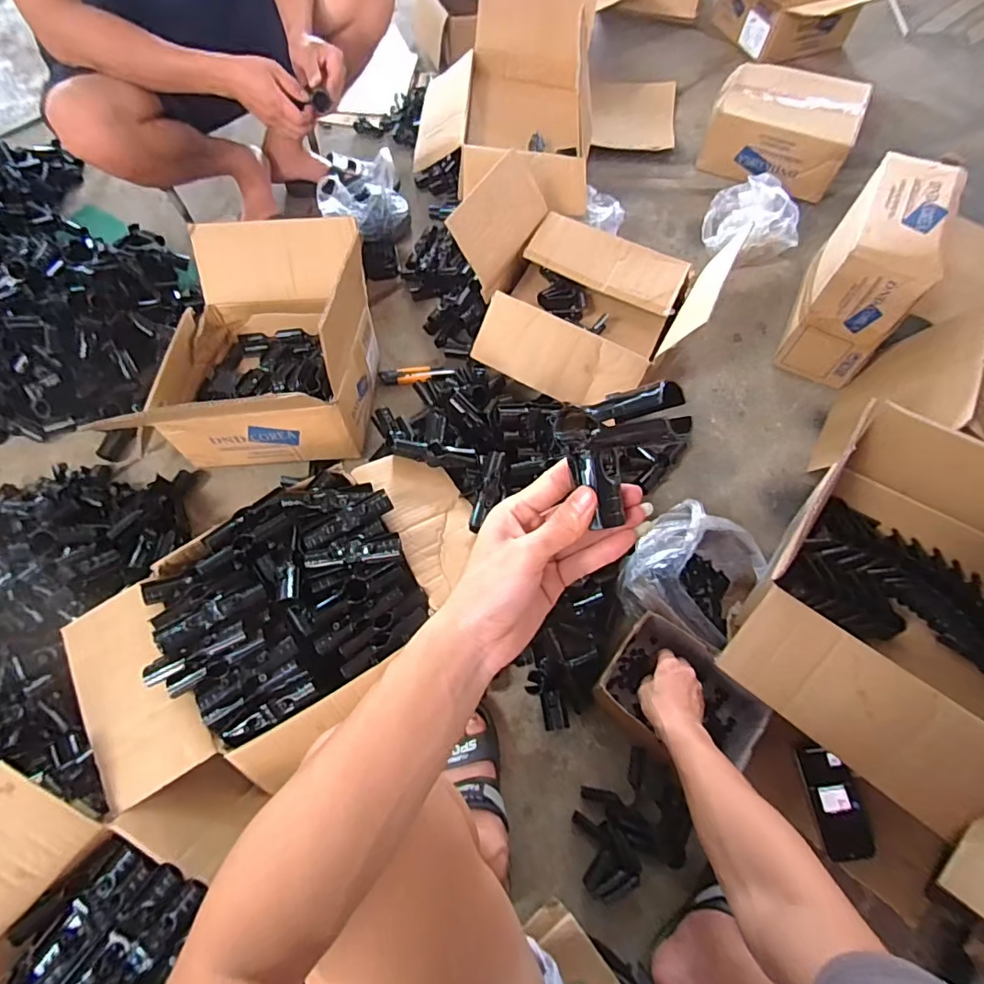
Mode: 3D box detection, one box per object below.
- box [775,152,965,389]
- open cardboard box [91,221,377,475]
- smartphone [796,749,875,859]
[{"bbox_3d":[0.709,-0.419,0.984,0.160,0.269,0.331,30,68,12],"label":"box"},{"bbox_3d":[-0.397,-0.270,0.904,0.357,0.238,0.406,3,65,1],"label":"open cardboard box"},{"bbox_3d":[0.475,0.427,0.713,0.066,0.007,0.137,-8,71,3],"label":"smartphone"}]

